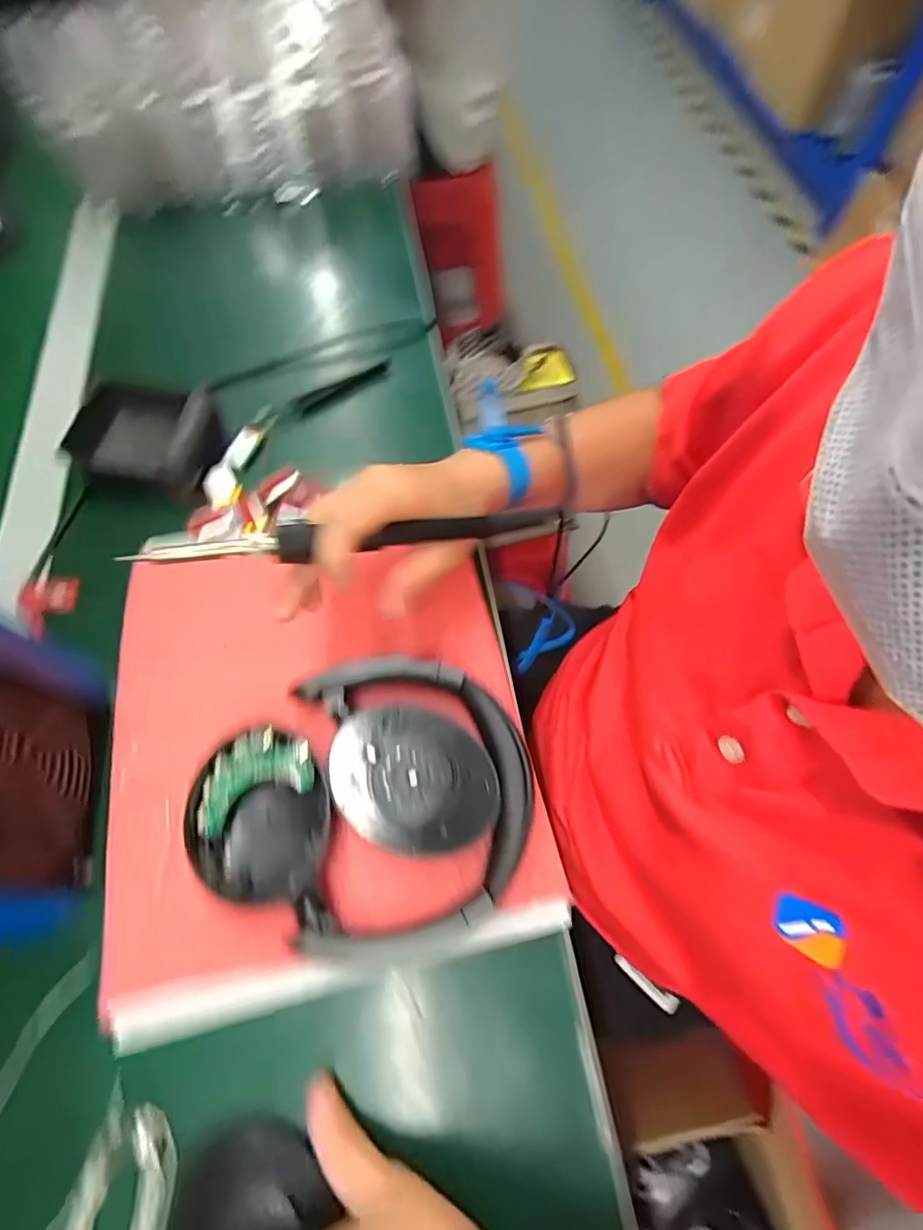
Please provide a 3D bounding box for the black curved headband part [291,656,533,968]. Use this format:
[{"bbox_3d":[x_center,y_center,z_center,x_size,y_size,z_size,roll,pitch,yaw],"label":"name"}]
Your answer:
[{"bbox_3d":[-0.024,0.094,0.293,0.118,0.022,0.146,-4,65,-1],"label":"black curved headband part"}]

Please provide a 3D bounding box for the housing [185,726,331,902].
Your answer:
[{"bbox_3d":[-0.105,0.102,0.289,0.066,0.017,0.083,-6,65,-2],"label":"housing"}]

